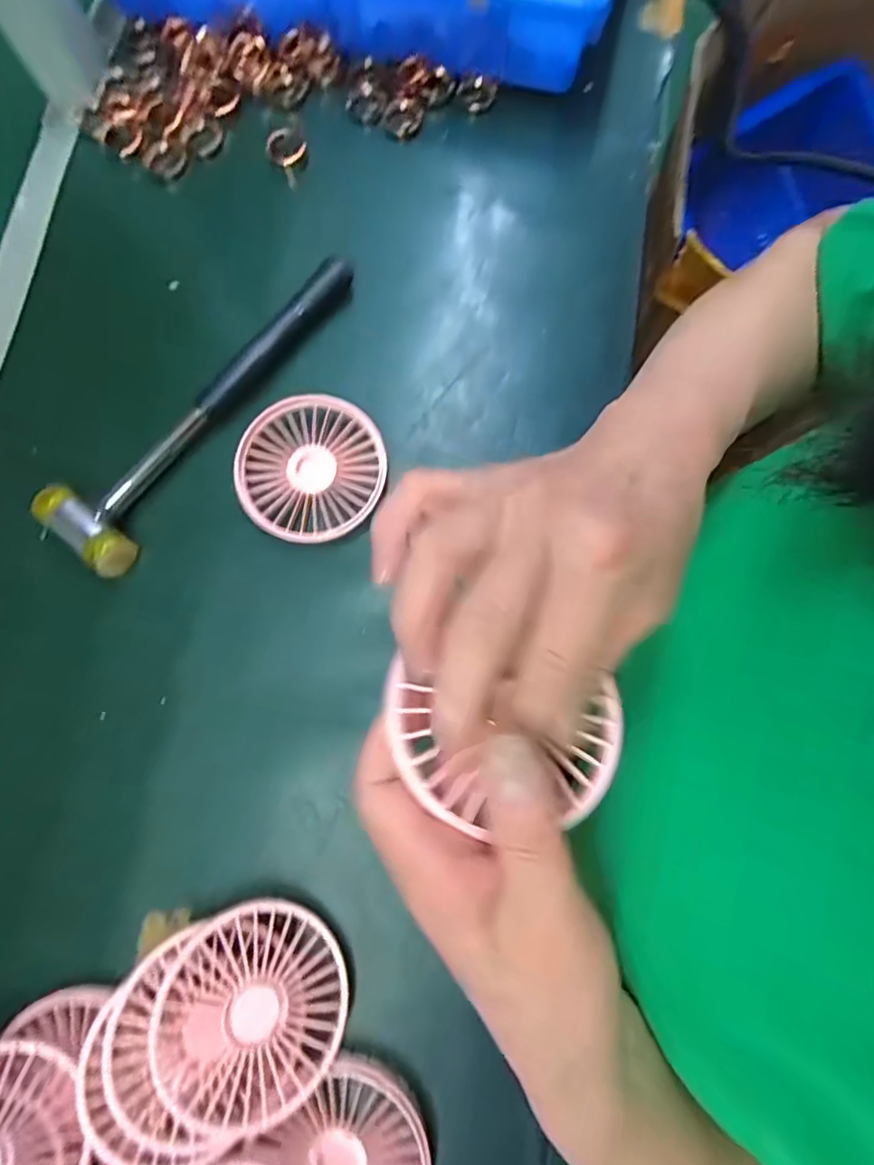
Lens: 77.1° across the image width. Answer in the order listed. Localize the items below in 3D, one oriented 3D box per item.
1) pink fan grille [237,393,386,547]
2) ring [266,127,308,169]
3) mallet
[{"bbox_3d":[-0.076,-0.069,0.336,0.085,0.019,0.089,0,79,1],"label":"pink fan grille"},{"bbox_3d":[-0.104,-0.302,0.380,0.027,0.008,0.027,0,79,1],"label":"ring"},{"bbox_3d":[-0.146,-0.118,0.342,0.064,0.023,0.238,34,81,6],"label":"mallet"}]

